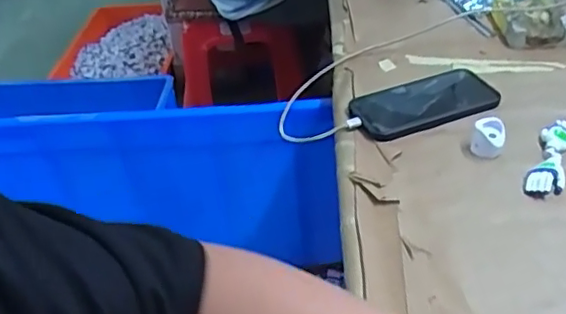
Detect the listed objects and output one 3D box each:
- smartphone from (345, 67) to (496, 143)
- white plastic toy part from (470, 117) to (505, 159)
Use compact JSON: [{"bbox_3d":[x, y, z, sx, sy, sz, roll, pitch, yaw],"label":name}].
[{"bbox_3d":[0.159,-0.063,0.656,0.161,0.016,0.074,-17,41,-13],"label":"smartphone"},{"bbox_3d":[0.207,-0.020,0.584,0.029,0.033,0.028,12,43,20],"label":"white plastic toy part"}]

